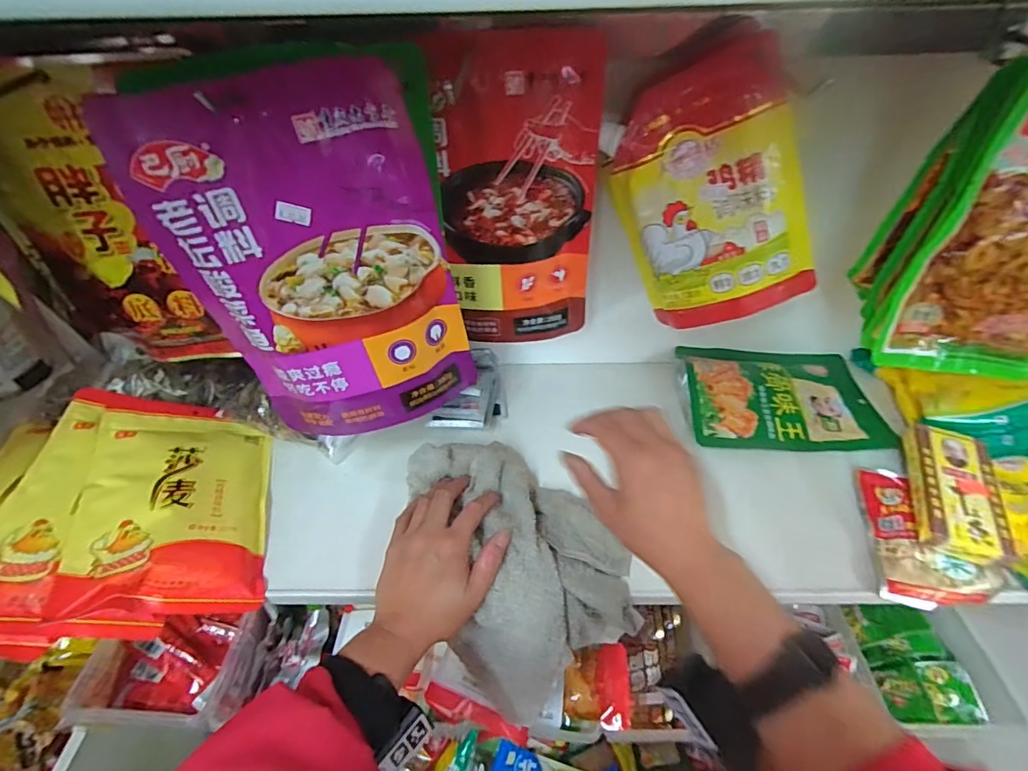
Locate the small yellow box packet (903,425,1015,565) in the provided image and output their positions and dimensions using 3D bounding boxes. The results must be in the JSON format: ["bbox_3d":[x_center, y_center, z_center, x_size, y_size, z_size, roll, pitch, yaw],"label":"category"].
[{"bbox_3d":[0.384,0.091,0.429,0.063,0.030,0.119,13,45,16],"label":"small yellow box packet"}]

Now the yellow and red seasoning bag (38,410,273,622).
[{"bbox_3d":[-0.306,0.103,0.450,0.146,0.041,0.211,7,40,-29],"label":"yellow and red seasoning bag"}]

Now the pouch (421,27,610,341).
[{"bbox_3d":[0.005,-0.157,0.442,0.131,0.264,0.025,-4,43,-3],"label":"pouch"}]

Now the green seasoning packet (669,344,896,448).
[{"bbox_3d":[0.300,0.009,0.554,0.214,0.035,0.146,2,43,4],"label":"green seasoning packet"}]

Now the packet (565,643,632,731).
[{"bbox_3d":[0.095,0.340,0.562,0.072,0.028,0.081,3,66,8],"label":"packet"}]

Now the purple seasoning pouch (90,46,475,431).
[{"bbox_3d":[-0.146,-0.080,0.395,0.191,0.291,0.041,-18,40,-7],"label":"purple seasoning pouch"}]

